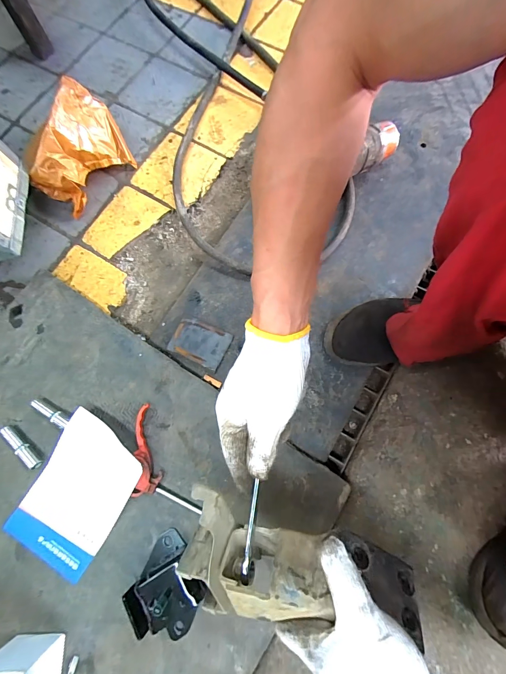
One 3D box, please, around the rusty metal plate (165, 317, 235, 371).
[{"bbox_3d":[-0.093,0.010,0.556,0.097,0.009,0.069,22,76,7],"label":"rusty metal plate"}]

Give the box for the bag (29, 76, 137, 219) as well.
[{"bbox_3d":[-0.315,-0.336,0.578,0.103,0.131,0.188,32,78,9],"label":"bag"}]

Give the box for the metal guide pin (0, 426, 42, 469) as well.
[{"bbox_3d":[-0.357,0.168,0.489,0.016,0.019,0.081,-43,78,-10],"label":"metal guide pin"}]

